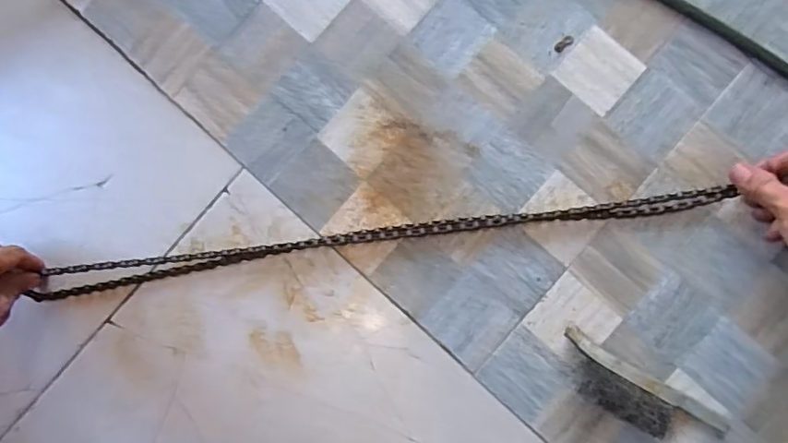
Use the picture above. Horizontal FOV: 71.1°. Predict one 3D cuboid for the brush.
[{"bbox_3d":[0.224,0.161,0.498,0.165,0.033,0.046,31,89,4],"label":"brush"}]

